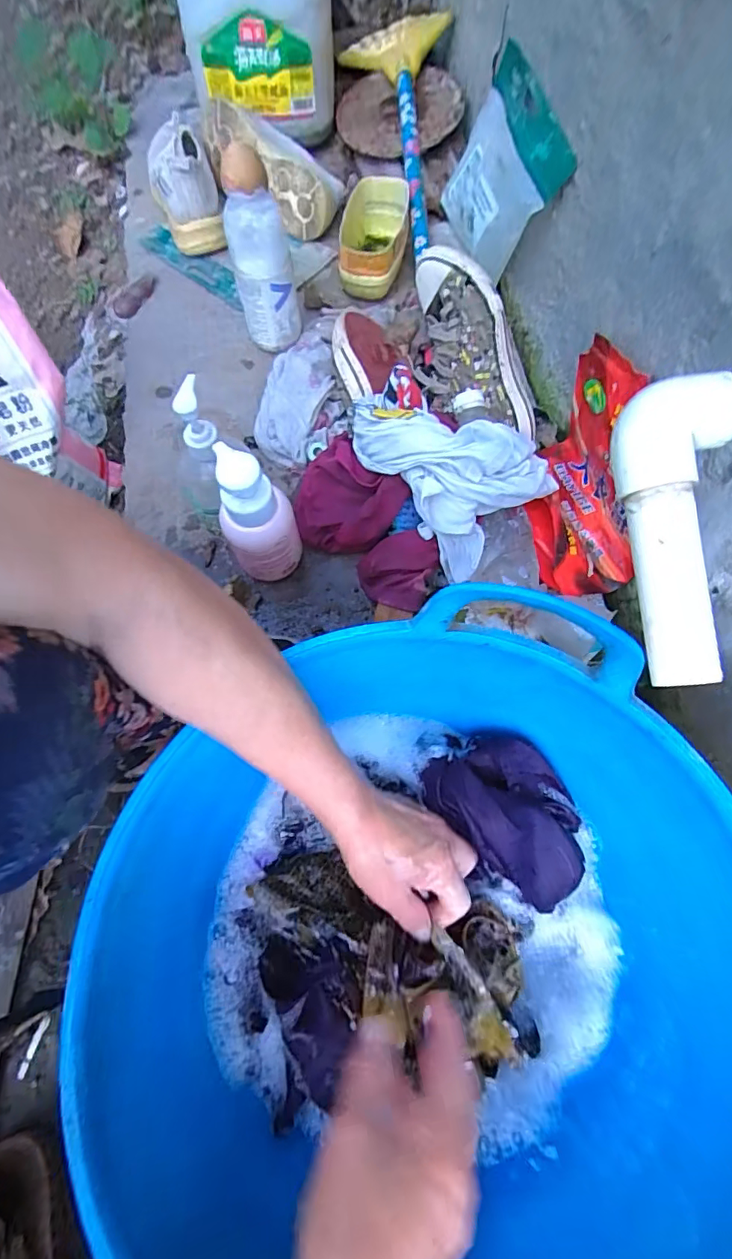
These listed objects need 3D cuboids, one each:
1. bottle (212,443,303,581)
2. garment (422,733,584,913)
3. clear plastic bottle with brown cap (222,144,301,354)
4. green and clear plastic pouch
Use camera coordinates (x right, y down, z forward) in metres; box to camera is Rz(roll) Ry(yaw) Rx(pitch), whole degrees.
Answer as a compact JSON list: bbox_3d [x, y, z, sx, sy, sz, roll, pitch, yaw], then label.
[{"bbox_3d":[-0.099,-0.101,0.472,0.066,0.137,0.055,0,71,-1],"label":"bottle"},{"bbox_3d":[0.115,0.145,0.391,0.095,0.047,0.131,-31,74,-11],"label":"garment"},{"bbox_3d":[-0.114,-0.405,0.568,0.066,0.191,0.071,-13,72,-5],"label":"clear plastic bottle with brown cap"},{"bbox_3d":[0.153,-0.546,0.609,0.033,0.155,0.212,4,65,-29],"label":"green and clear plastic pouch"}]

